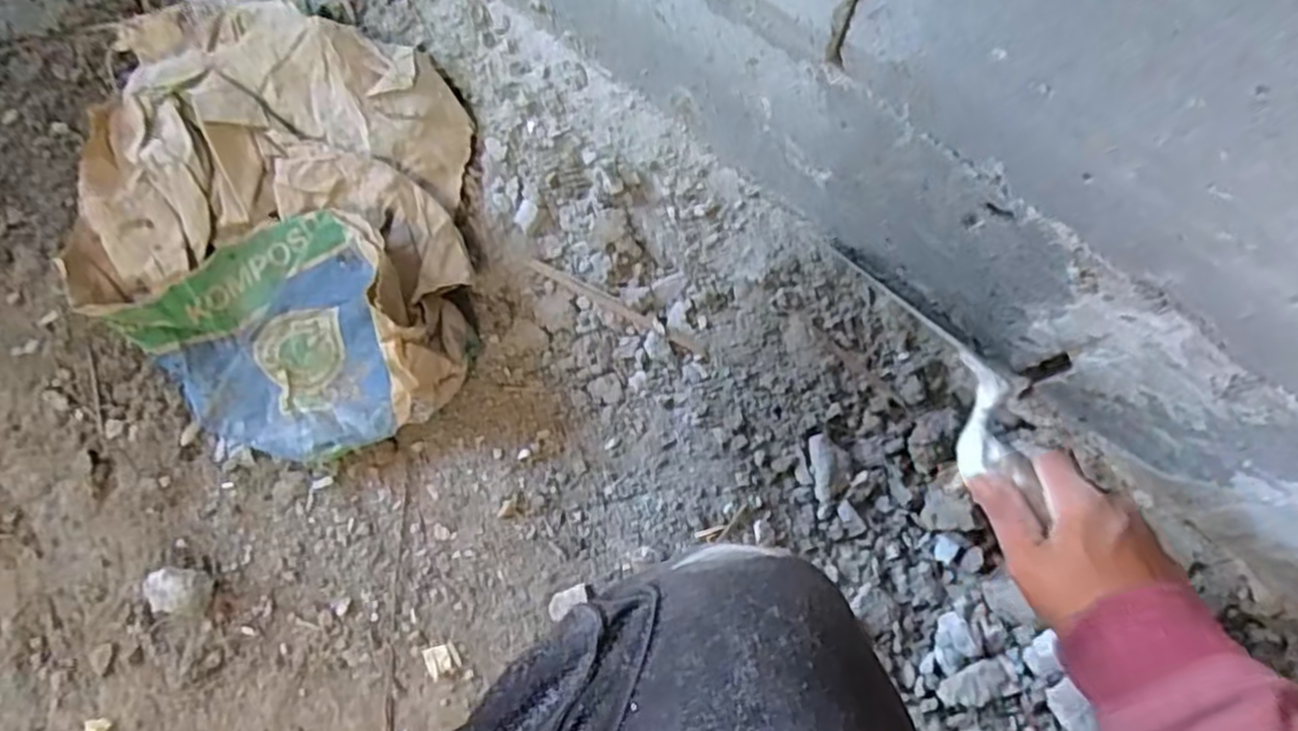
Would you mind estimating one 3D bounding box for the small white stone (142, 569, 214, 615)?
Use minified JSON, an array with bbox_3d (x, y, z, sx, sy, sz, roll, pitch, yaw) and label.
[{"bbox_3d":[-0.318,0.153,0.511,0.042,0.014,0.029,3,78,0],"label":"small white stone"}]

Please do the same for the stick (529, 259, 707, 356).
[{"bbox_3d":[-0.024,-0.042,0.548,0.143,0.009,0.011,29,79,6],"label":"stick"}]

